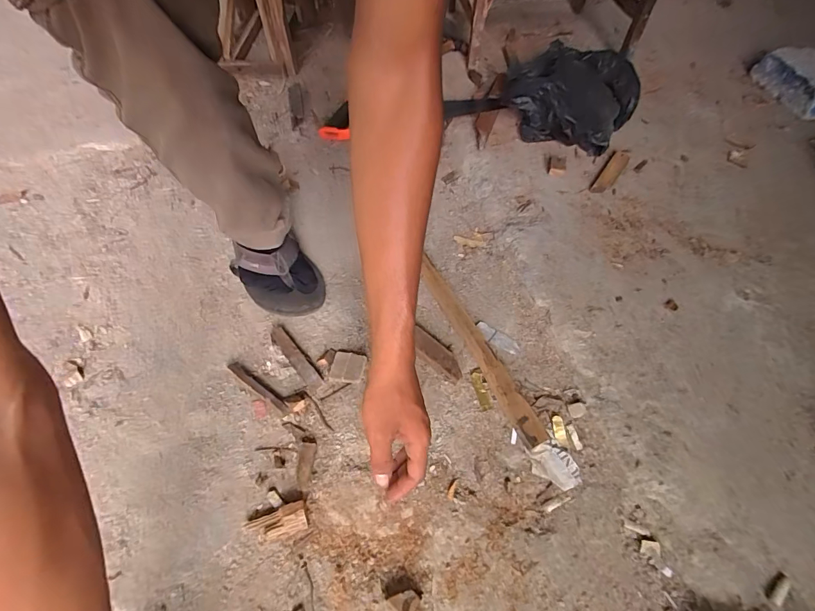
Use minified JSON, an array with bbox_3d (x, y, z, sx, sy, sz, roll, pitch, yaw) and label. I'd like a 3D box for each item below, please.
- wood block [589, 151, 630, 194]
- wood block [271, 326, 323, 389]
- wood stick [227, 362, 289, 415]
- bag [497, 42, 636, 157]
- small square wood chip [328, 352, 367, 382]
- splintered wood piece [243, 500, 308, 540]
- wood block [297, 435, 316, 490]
[{"bbox_3d":[0.400,-0.263,0.784,0.033,0.018,0.143,32,61,17],"label":"wood block"},{"bbox_3d":[-0.163,0.074,0.582,0.026,0.014,0.115,-37,65,-24],"label":"wood block"},{"bbox_3d":[-0.207,0.113,0.557,0.118,0.014,0.015,32,61,17],"label":"wood stick"},{"bbox_3d":[0.347,-0.448,0.838,0.233,0.125,0.307,33,61,18],"label":"bag"},{"bbox_3d":[-0.086,0.090,0.579,0.047,0.011,0.045,10,57,4],"label":"small square wood chip"},{"bbox_3d":[-0.152,0.255,0.465,0.067,0.017,0.030,-16,59,-13],"label":"splintered wood piece"},{"bbox_3d":[-0.130,0.199,0.509,0.019,0.009,0.064,2,56,-1],"label":"wood block"}]

